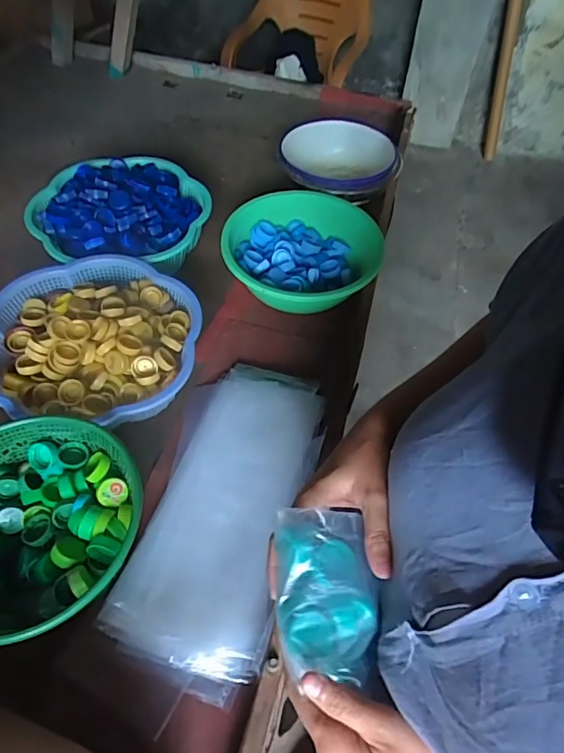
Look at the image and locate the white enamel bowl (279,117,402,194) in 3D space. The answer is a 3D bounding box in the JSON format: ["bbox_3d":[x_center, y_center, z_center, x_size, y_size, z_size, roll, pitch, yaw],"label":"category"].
[{"bbox_3d":[0.098,-0.378,0.874,0.210,0.077,0.216,1,52,-2],"label":"white enamel bowl"}]

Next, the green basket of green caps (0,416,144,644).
[{"bbox_3d":[-0.241,0.149,0.467,0.189,0.089,0.198,14,54,7],"label":"green basket of green caps"}]

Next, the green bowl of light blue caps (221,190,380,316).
[{"bbox_3d":[0.030,-0.185,0.735,0.222,0.078,0.247,16,54,9],"label":"green bowl of light blue caps"}]

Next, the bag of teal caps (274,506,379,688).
[{"bbox_3d":[0.029,0.136,0.308,0.062,0.018,0.098,-1,54,-3],"label":"bag of teal caps"}]

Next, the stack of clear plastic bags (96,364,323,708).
[{"bbox_3d":[-0.059,0.136,0.535,0.160,0.018,0.349,11,54,6],"label":"stack of clear plastic bags"}]

